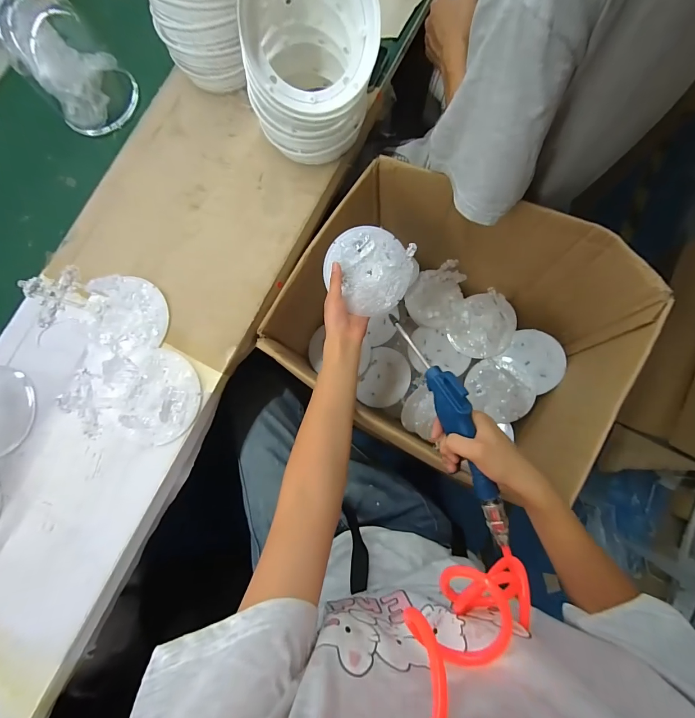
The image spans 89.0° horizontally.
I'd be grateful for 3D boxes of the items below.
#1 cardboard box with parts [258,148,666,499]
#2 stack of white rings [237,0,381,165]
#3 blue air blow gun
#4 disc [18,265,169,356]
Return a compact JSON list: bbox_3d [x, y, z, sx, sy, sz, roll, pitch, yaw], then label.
[{"bbox_3d":[0.184,-0.045,0.627,0.460,0.294,0.368,23,84,8],"label":"cardboard box with parts"},{"bbox_3d":[-0.043,-0.367,0.439,0.156,0.193,0.149,0,81,4],"label":"stack of white rings"},{"bbox_3d":[0.122,0.070,0.394,0.030,0.053,0.276,-22,84,-3],"label":"blue air blow gun"},{"bbox_3d":[-0.308,-0.069,0.456,0.110,0.120,0.100,0,82,0],"label":"disc"}]

